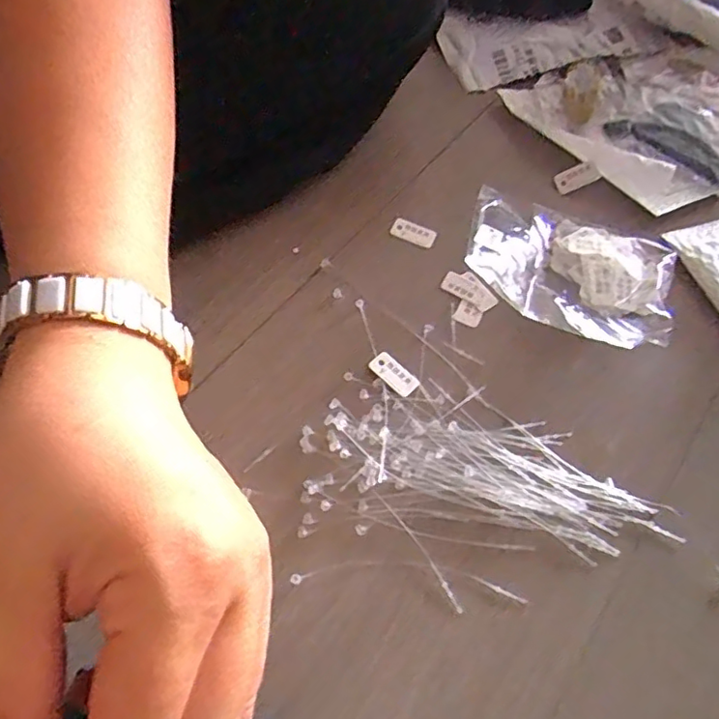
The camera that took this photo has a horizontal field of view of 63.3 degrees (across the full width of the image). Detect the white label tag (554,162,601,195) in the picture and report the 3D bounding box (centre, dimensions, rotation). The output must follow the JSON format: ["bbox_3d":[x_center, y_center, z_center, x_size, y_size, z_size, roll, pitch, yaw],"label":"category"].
[{"bbox_3d":[0.133,-0.111,0.356,0.025,0.004,0.014,-22,82,10],"label":"white label tag"}]

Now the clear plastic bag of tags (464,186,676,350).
[{"bbox_3d":[0.113,-0.053,0.314,0.109,0.024,0.080,21,63,7],"label":"clear plastic bag of tags"}]

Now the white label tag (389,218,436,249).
[{"bbox_3d":[0.031,-0.073,0.335,0.026,0.005,0.012,24,64,9],"label":"white label tag"}]

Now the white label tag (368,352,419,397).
[{"bbox_3d":[0.017,0.007,0.289,0.026,0.004,0.012,41,67,16],"label":"white label tag"}]

